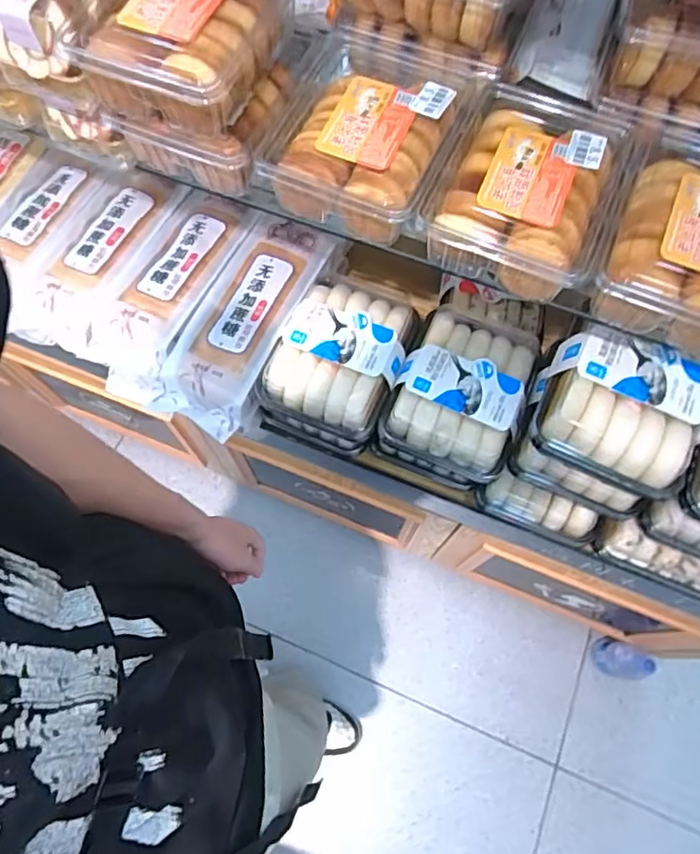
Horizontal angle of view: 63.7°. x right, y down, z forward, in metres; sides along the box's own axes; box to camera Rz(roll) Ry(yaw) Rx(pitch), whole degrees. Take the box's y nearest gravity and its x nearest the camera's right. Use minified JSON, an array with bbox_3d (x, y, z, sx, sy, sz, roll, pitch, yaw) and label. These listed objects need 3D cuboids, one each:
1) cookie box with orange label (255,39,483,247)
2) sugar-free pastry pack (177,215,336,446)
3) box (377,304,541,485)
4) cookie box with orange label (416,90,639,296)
[{"bbox_3d":[0.015,-0.261,0.521,0.150,0.052,0.166,22,69,9],"label":"cookie box with orange label"},{"bbox_3d":[-0.129,-0.136,0.746,0.117,0.066,0.302,20,69,8],"label":"sugar-free pastry pack"},{"bbox_3d":[0.138,-0.049,0.699,0.148,0.074,0.189,23,69,9],"label":"box"},{"bbox_3d":[0.160,-0.207,0.506,0.147,0.060,0.193,22,69,9],"label":"cookie box with orange label"}]

